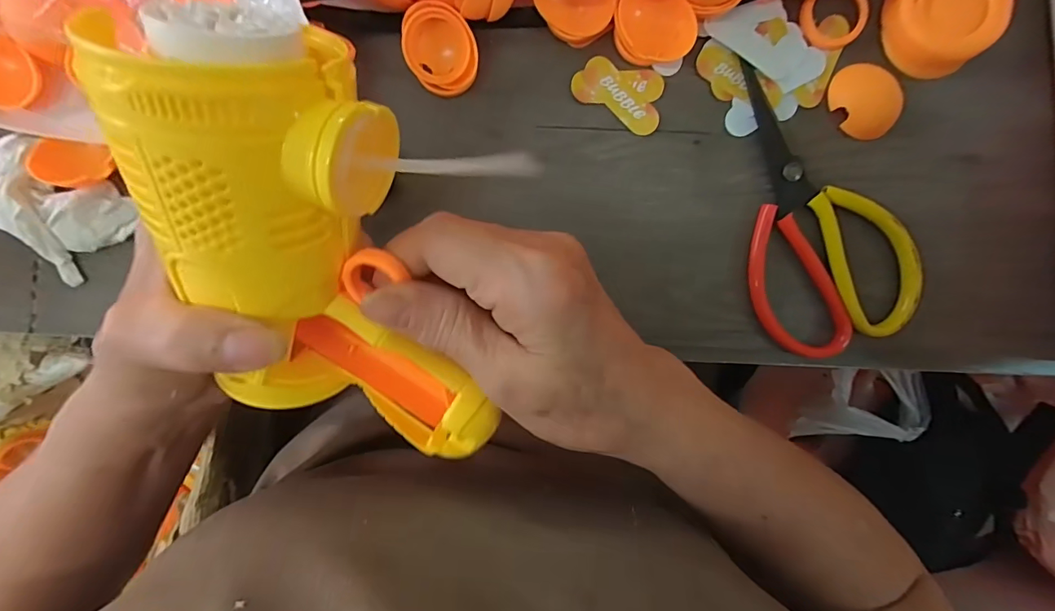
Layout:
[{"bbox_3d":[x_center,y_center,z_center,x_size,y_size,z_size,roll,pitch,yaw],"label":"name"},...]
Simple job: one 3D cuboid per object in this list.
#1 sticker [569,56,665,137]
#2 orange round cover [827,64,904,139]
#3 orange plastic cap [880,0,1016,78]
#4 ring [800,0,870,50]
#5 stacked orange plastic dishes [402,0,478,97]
[{"bbox_3d":[0.051,-0.120,0.259,0.050,0.004,0.034,13,95,-2],"label":"sticker"},{"bbox_3d":[0.190,-0.115,0.256,0.032,0.008,0.042,-37,95,3],"label":"orange round cover"},{"bbox_3d":[0.225,-0.157,0.247,0.056,0.017,0.055,0,97,0],"label":"orange plastic cap"},{"bbox_3d":[0.171,-0.160,0.252,0.035,0.006,0.032,0,96,0],"label":"ring"},{"bbox_3d":[-0.047,-0.137,0.246,0.042,0.012,0.037,42,112,-11],"label":"stacked orange plastic dishes"}]

